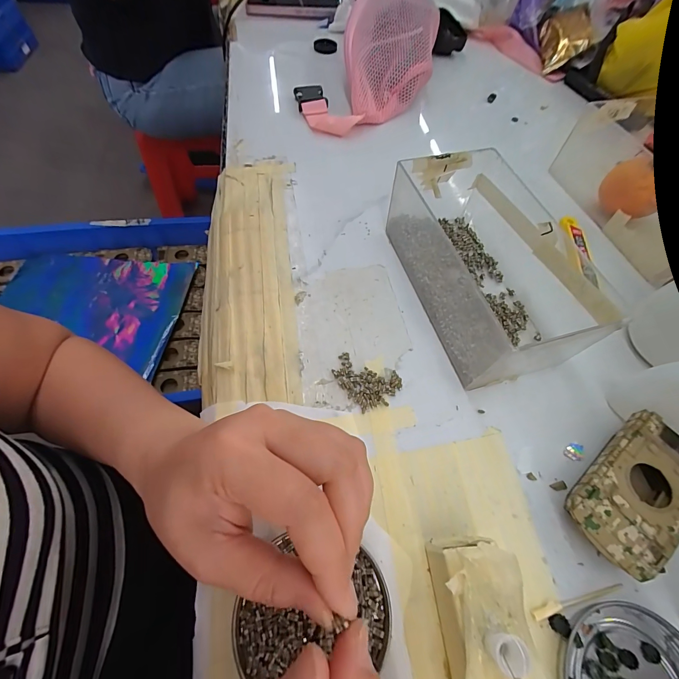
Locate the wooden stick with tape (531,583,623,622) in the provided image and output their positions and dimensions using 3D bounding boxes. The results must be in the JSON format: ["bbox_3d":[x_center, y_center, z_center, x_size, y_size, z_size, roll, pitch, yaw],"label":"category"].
[{"bbox_3d":[0.136,0.147,0.187,0.060,0.004,0.006,-11,62,-8],"label":"wooden stick with tape"}]

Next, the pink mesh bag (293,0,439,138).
[{"bbox_3d":[0.042,-0.381,0.430,0.155,0.080,0.272,11,61,4],"label":"pink mesh bag"}]

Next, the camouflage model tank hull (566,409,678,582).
[{"bbox_3d":[0.183,0.094,0.208,0.095,0.024,0.053,-34,68,-19],"label":"camouflage model tank hull"}]

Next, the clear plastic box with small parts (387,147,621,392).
[{"bbox_3d":[0.113,-0.063,0.268,0.100,0.064,0.180,-12,62,-9],"label":"clear plastic box with small parts"}]

